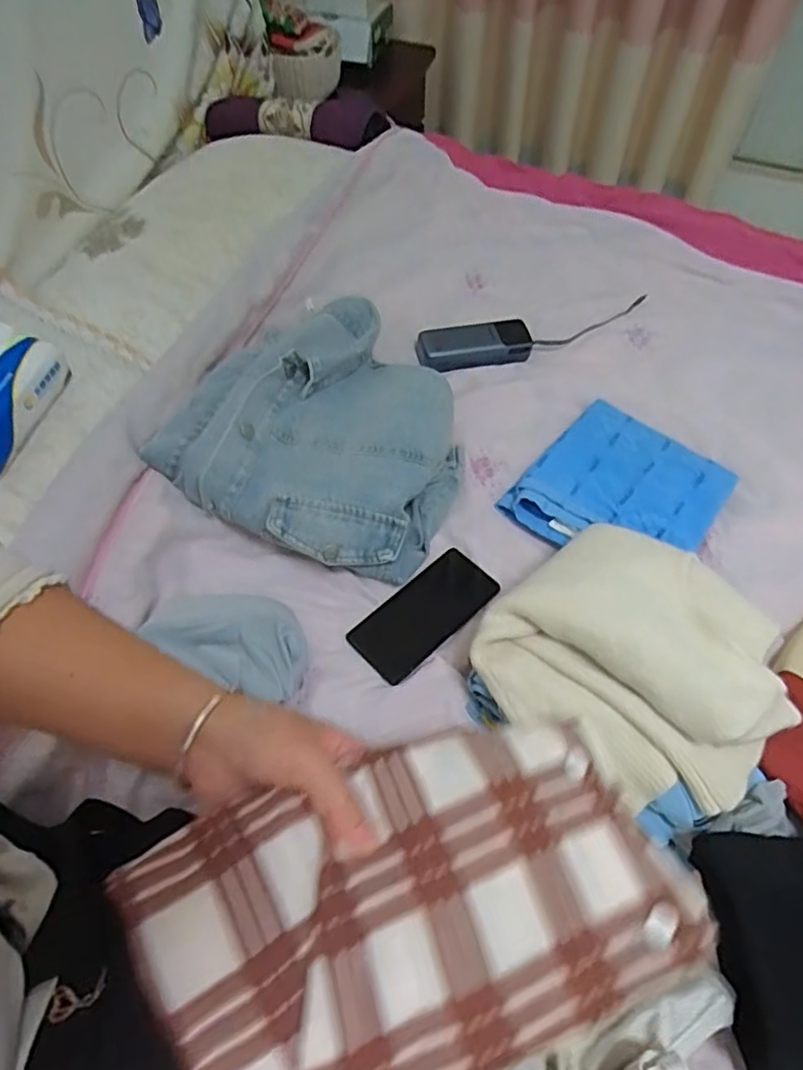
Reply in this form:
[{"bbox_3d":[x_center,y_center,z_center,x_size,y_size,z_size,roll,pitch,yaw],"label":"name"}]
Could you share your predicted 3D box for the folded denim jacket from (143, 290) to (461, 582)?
[{"bbox_3d":[-0.074,-0.130,0.732,0.310,0.101,0.337,23,59,14],"label":"folded denim jacket"}]

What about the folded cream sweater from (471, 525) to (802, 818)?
[{"bbox_3d":[0.206,0.107,0.546,0.246,0.078,0.218,31,62,19],"label":"folded cream sweater"}]

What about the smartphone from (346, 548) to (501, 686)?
[{"bbox_3d":[0.027,0.083,0.665,0.165,0.008,0.074,-37,64,-23],"label":"smartphone"}]

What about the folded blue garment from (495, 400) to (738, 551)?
[{"bbox_3d":[0.255,-0.049,0.729,0.198,0.035,0.211,37,63,21],"label":"folded blue garment"}]

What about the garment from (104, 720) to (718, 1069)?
[{"bbox_3d":[0.009,0.176,0.298,0.246,0.032,0.141,-18,58,-13],"label":"garment"}]

